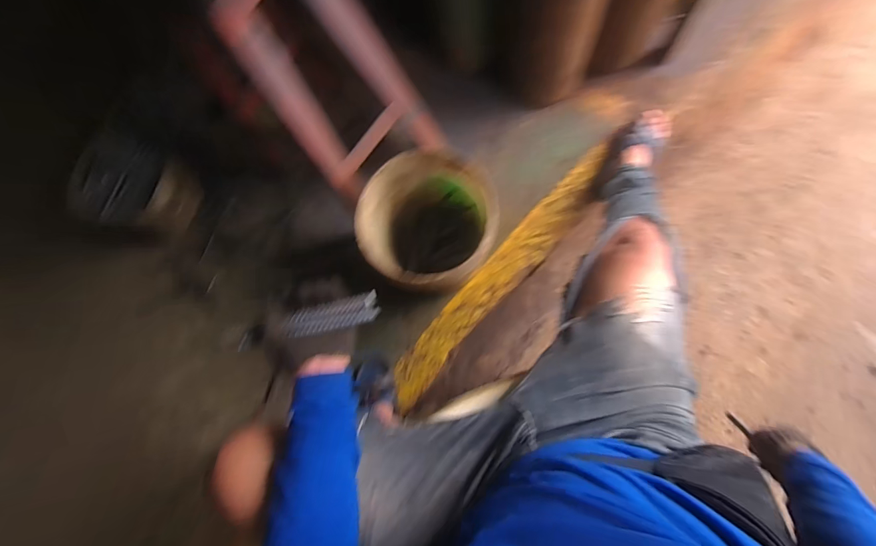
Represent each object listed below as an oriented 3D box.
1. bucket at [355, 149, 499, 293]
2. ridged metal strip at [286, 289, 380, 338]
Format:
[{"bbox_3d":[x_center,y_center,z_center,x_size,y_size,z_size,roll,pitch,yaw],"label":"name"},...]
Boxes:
[{"bbox_3d":[-0.018,-0.097,0.909,0.281,0.244,0.295,-1,79,5],"label":"bucket"},{"bbox_3d":[-0.147,0.058,0.540,0.124,0.017,0.039,-12,74,-18],"label":"ridged metal strip"}]

